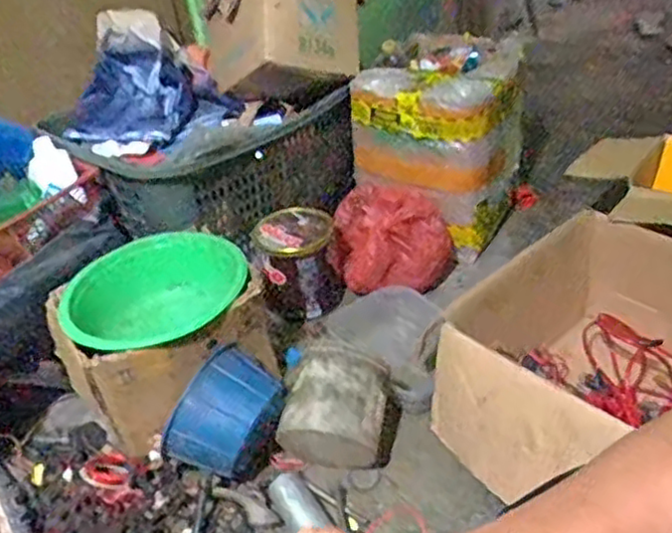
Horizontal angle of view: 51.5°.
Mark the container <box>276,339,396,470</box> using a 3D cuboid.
[{"bbox_3d":[-0.002,0.209,0.973,0.147,0.157,0.130,0,36,10],"label":"container"}]

